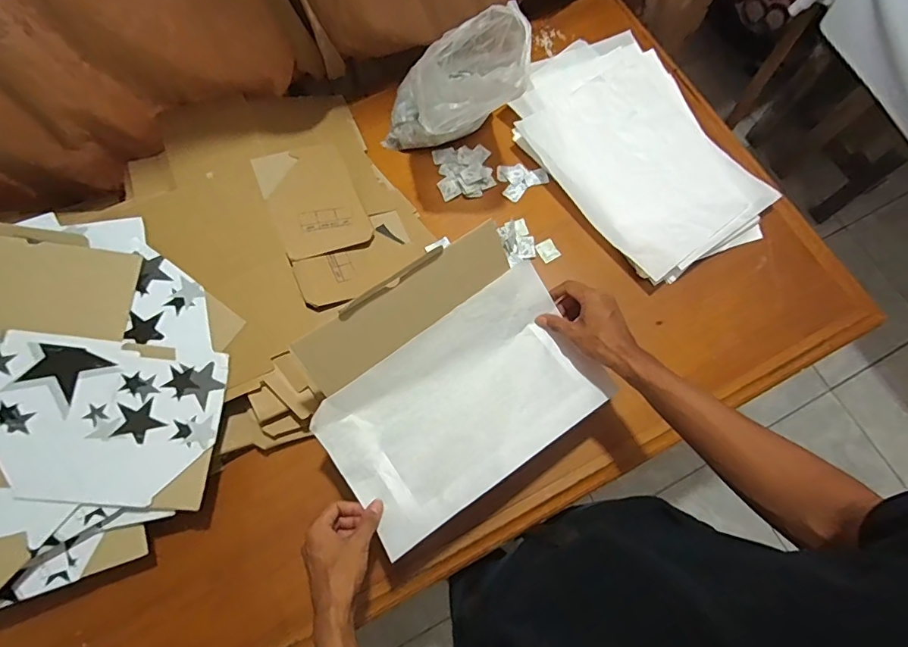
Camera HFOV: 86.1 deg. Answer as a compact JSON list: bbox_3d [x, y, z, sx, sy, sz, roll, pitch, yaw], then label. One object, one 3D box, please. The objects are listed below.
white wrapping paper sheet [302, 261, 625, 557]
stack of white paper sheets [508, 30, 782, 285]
[{"bbox_3d":[0.013,0.100,0.594,0.326,0.043,0.202,-34,75,-9],"label":"white wrapping paper sheet"},{"bbox_3d":[0.301,-0.295,0.832,0.301,0.036,0.456,-29,75,-8],"label":"stack of white paper sheets"}]

